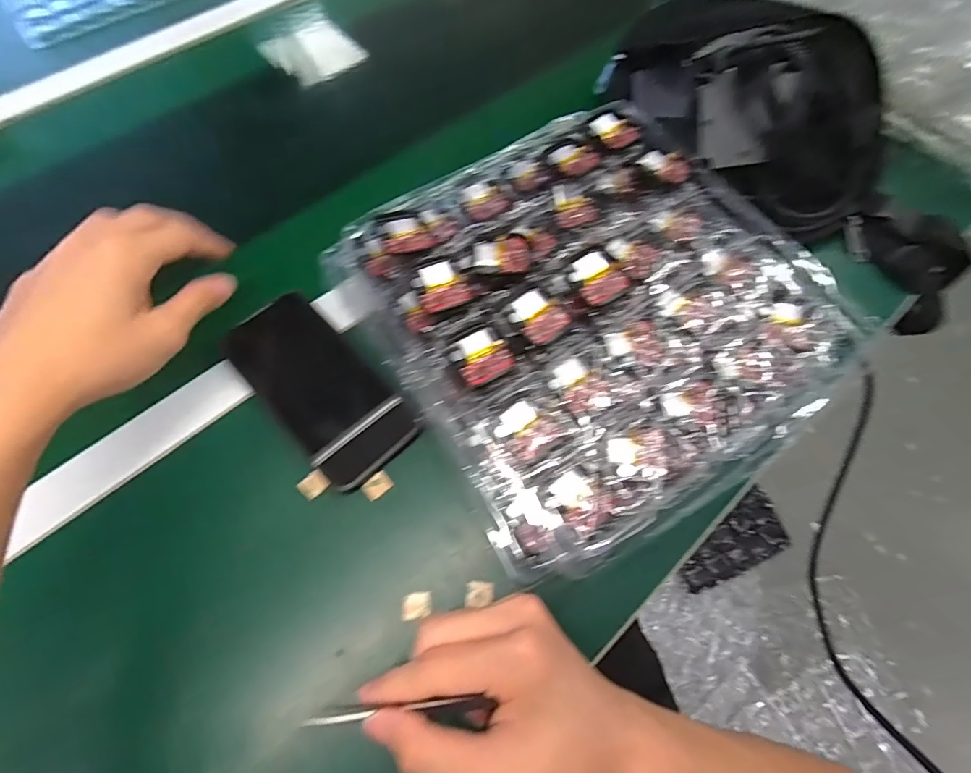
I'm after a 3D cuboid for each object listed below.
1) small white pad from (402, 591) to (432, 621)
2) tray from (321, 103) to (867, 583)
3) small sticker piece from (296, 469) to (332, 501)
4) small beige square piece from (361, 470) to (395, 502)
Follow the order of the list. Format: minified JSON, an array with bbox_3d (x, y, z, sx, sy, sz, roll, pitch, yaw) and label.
[{"bbox_3d":[-0.044,0.141,0.299,0.018,0.004,0.015,-7,66,-4],"label":"small white pad"},{"bbox_3d":[0.071,-0.064,0.331,0.286,0.043,0.295,-29,69,-14],"label":"tray"},{"bbox_3d":[-0.121,0.069,0.327,0.021,0.004,0.015,-40,89,1],"label":"small sticker piece"},{"bbox_3d":[-0.077,0.070,0.329,0.020,0.004,0.015,-39,72,-17],"label":"small beige square piece"}]

